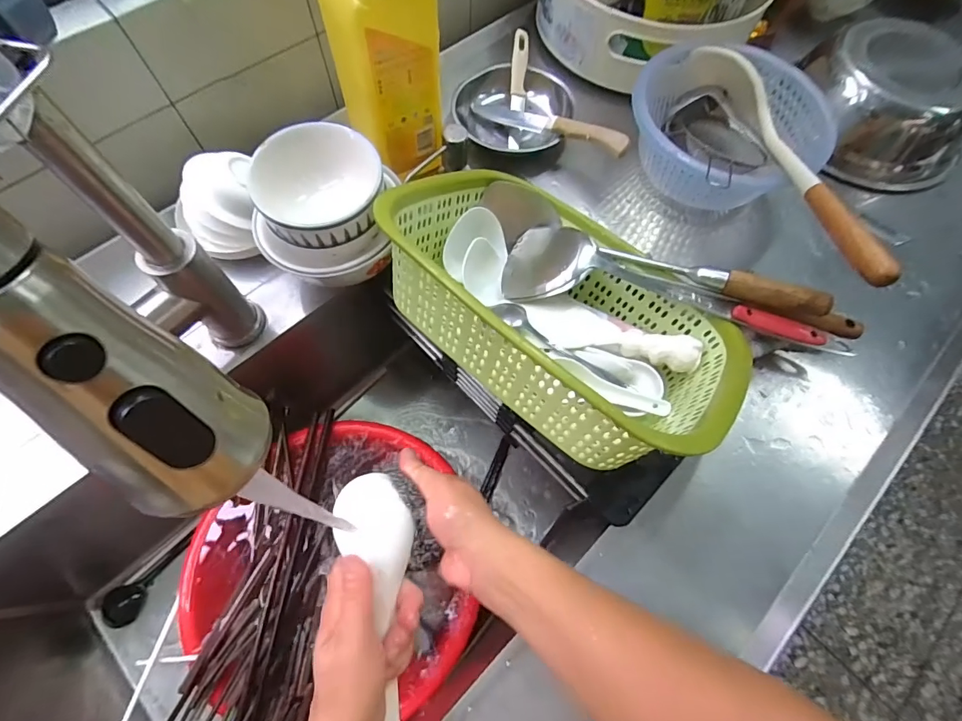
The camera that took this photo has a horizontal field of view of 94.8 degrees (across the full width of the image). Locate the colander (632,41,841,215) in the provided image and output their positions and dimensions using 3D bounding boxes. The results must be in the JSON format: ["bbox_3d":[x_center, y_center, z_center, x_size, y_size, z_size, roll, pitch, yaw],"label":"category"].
[{"bbox_3d":[0.273,-0.272,0.518,0.207,0.095,0.180,-20,71,-11],"label":"colander"}]

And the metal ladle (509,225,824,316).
[{"bbox_3d":[0.175,-0.081,0.463,0.304,0.069,0.097,12,67,20],"label":"metal ladle"}]

